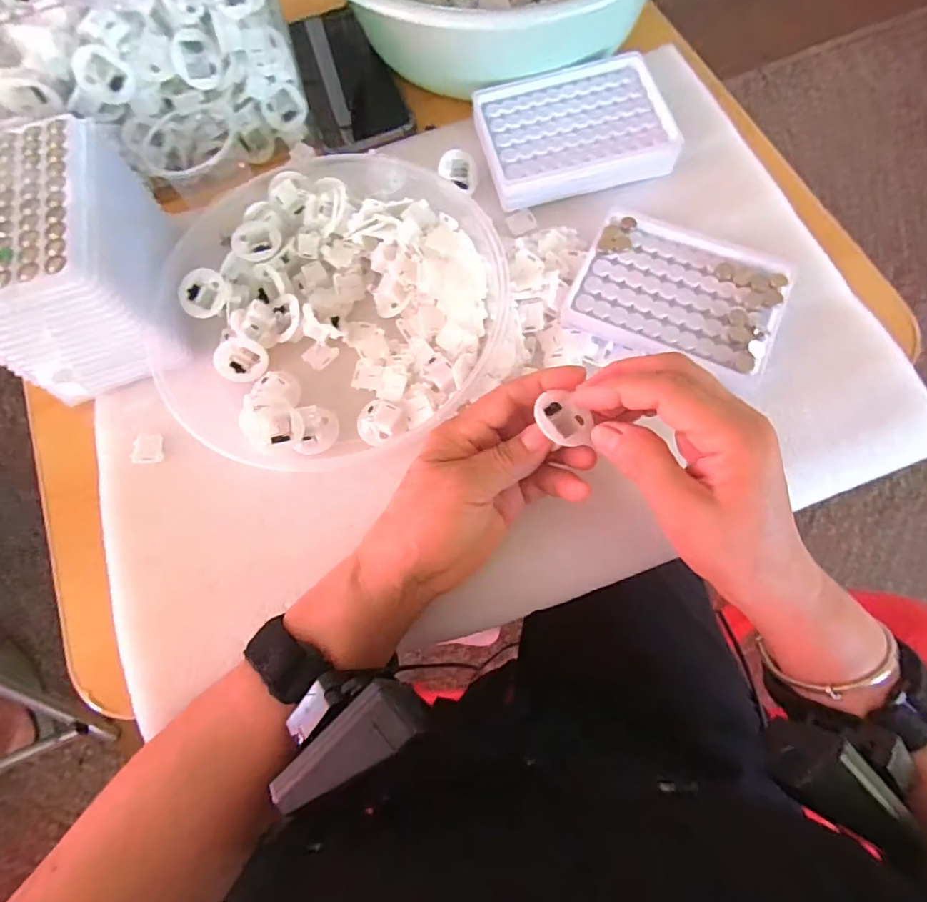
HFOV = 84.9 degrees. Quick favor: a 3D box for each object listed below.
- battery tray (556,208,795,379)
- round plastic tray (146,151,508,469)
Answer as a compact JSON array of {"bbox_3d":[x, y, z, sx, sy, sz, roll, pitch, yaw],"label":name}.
[{"bbox_3d":[0.142,-0.106,0.338,0.127,0.017,0.094,22,76,10],"label":"battery tray"},{"bbox_3d":[-0.090,-0.104,0.350,0.222,0.050,0.228,-1,73,4],"label":"round plastic tray"}]

